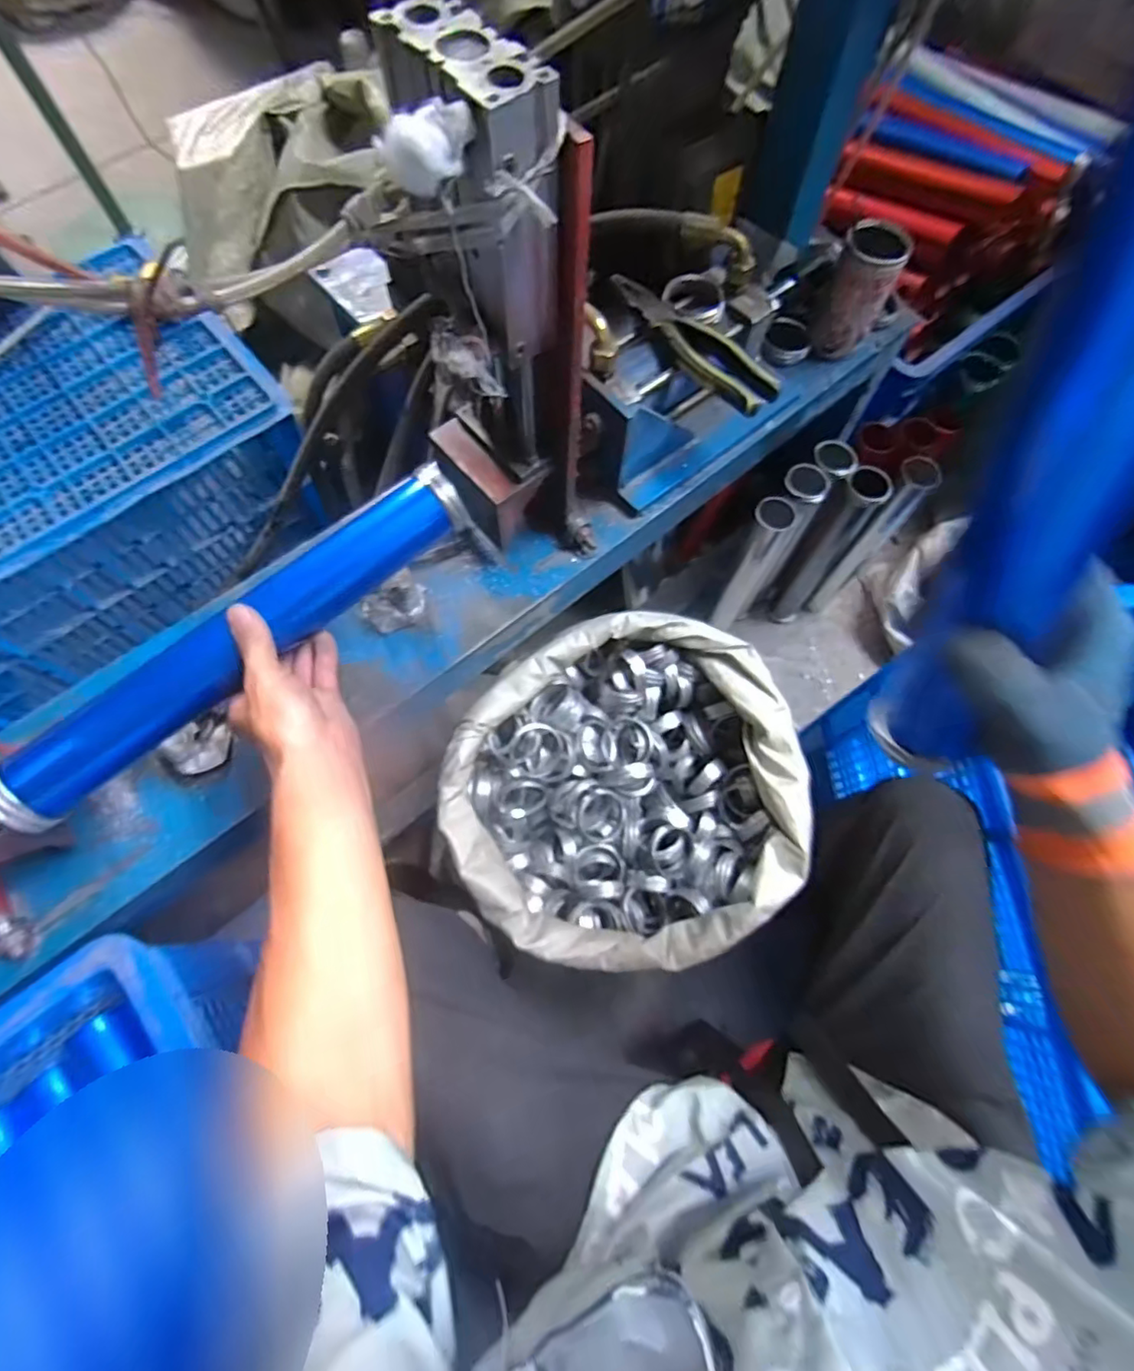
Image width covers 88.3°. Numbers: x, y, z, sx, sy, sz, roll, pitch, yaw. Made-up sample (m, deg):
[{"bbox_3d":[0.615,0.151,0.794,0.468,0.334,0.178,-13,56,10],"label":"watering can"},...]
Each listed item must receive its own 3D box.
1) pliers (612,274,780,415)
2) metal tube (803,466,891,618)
[{"bbox_3d":[0.112,-0.317,0.540,0.188,0.026,0.046,42,75,14],"label":"pliers"},{"bbox_3d":[0.403,-0.203,0.930,0.061,0.352,0.055,37,74,12],"label":"metal tube"}]

